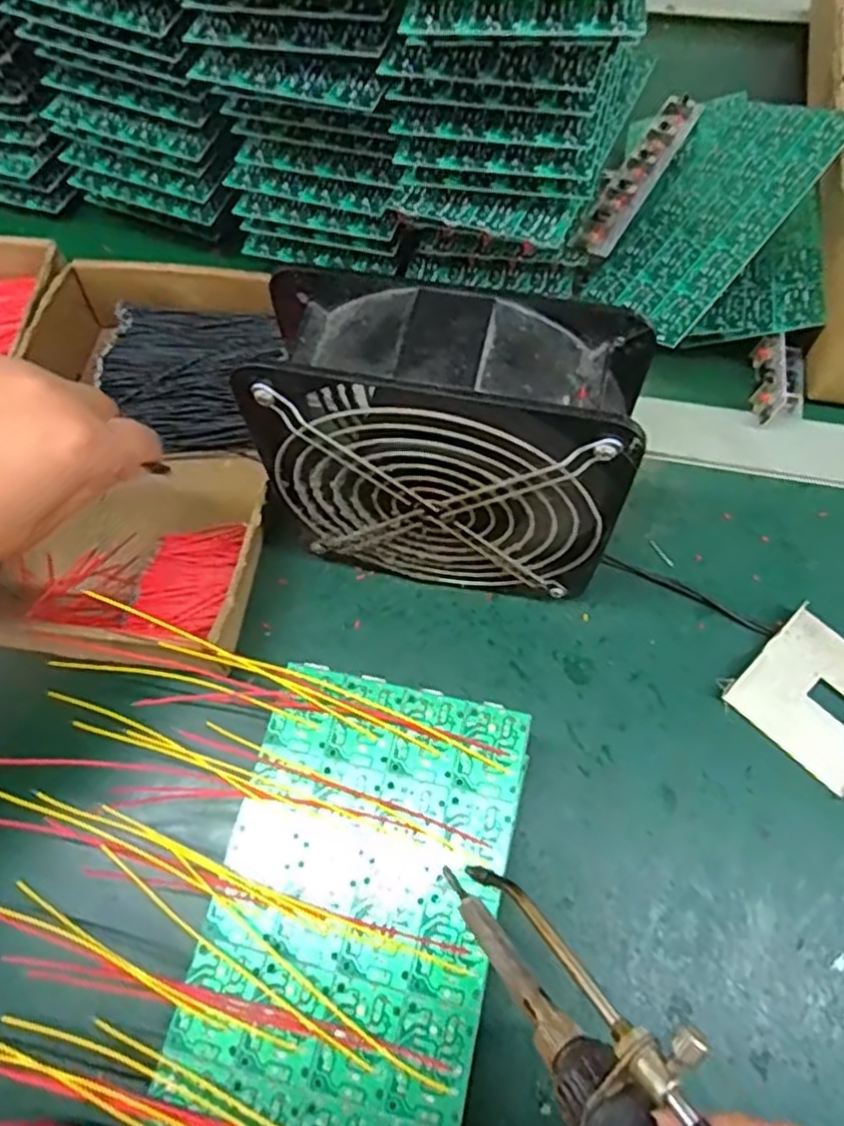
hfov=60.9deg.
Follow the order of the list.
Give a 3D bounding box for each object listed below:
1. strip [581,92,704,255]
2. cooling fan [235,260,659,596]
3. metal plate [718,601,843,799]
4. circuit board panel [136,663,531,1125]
[{"bbox_3d":[0.143,-0.253,0.462,0.025,0.015,0.169,27,68,11],"label":"strip"},{"bbox_3d":[0.010,-0.045,0.319,0.146,0.147,0.058,11,66,5],"label":"cooling fan"},{"bbox_3d":[0.191,0.065,0.342,0.069,0.009,0.064,42,72,16],"label":"metal plate"},{"bbox_3d":[-0.026,0.130,0.262,0.101,0.006,0.174,13,66,5],"label":"circuit board panel"}]

